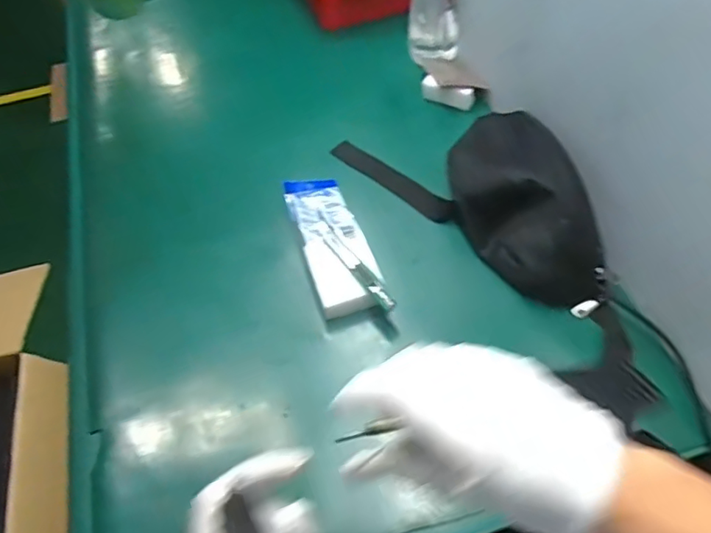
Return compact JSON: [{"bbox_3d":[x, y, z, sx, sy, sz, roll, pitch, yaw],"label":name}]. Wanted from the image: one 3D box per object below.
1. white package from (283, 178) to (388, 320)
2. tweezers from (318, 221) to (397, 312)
[{"bbox_3d":[-0.031,-0.037,0.683,0.072,0.025,0.212,-17,54,-8],"label":"white package"},{"bbox_3d":[0.000,-0.003,0.638,0.017,0.015,0.149,-29,57,-15],"label":"tweezers"}]

